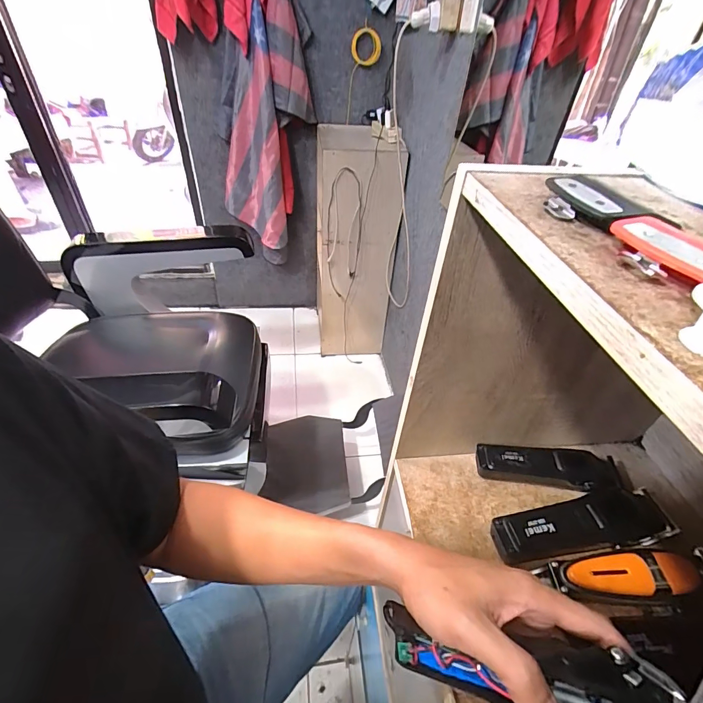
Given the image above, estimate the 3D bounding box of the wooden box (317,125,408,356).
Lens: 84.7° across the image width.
[{"bbox_3d":[0.008,-0.449,1.726,0.343,0.916,0.371,3,41,-1],"label":"wooden box"}]

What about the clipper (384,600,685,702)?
[{"bbox_3d":[0.102,0.206,0.248,0.164,0.033,0.046,-9,35,27],"label":"clipper"}]

